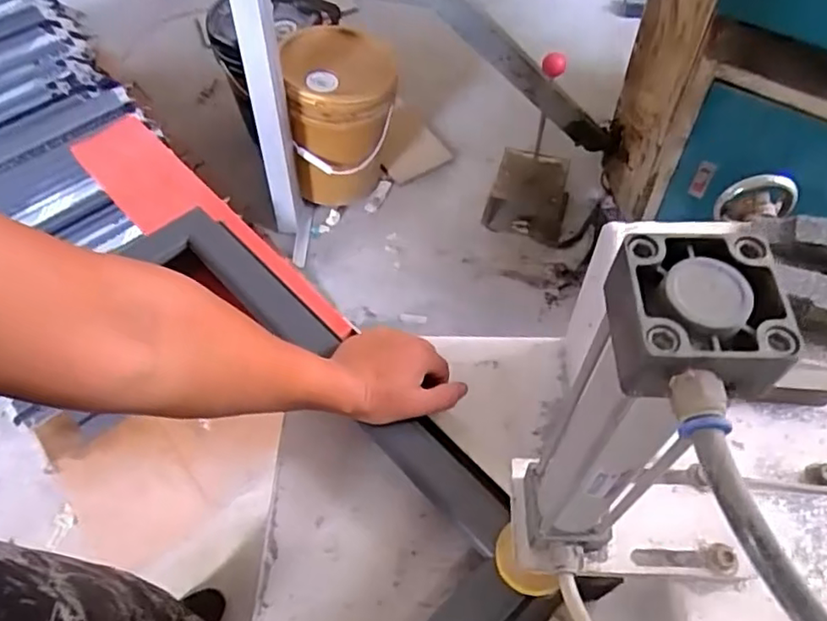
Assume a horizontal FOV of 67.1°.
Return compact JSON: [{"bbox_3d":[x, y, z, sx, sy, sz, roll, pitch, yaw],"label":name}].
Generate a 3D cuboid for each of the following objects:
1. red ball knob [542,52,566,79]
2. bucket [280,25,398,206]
[{"bbox_3d":[0.232,-0.405,1.030,0.038,0.043,0.034,8,58,7],"label":"red ball knob"},{"bbox_3d":[-0.185,-0.510,1.704,0.285,0.383,0.344,-5,57,-1],"label":"bucket"}]

